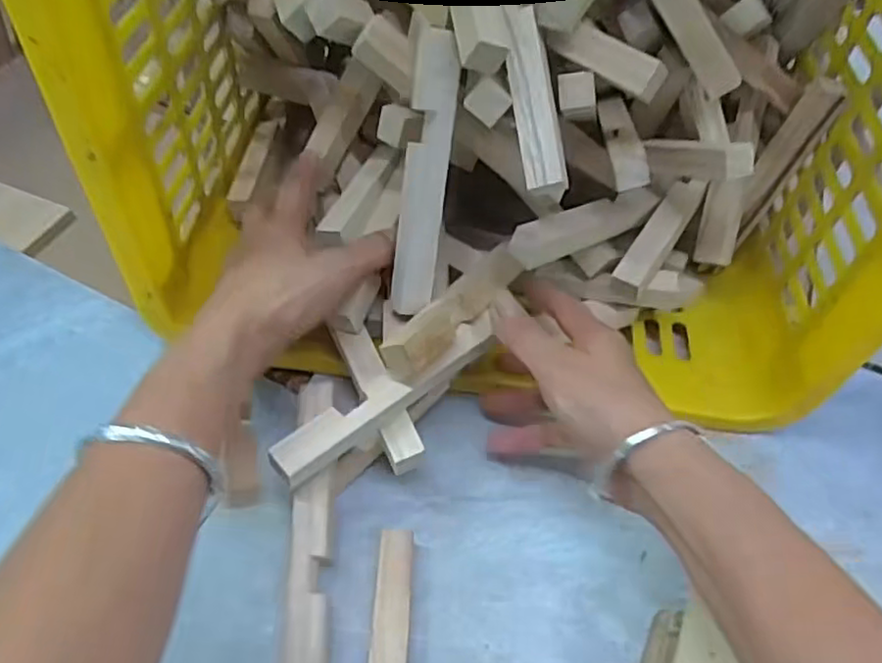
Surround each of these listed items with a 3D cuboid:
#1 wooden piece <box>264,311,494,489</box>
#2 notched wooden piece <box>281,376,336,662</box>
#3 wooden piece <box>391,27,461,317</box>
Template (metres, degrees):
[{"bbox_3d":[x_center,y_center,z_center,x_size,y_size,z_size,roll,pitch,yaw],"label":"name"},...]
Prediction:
[{"bbox_3d":[-0.026,0.034,0.363,0.143,0.015,0.019,-33,62,-28],"label":"wooden piece"},{"bbox_3d":[-0.067,0.098,0.351,0.021,0.017,0.154,1,65,-5],"label":"notched wooden piece"},{"bbox_3d":[-0.009,-0.084,0.367,0.024,0.147,0.017,7,14,0],"label":"wooden piece"}]

